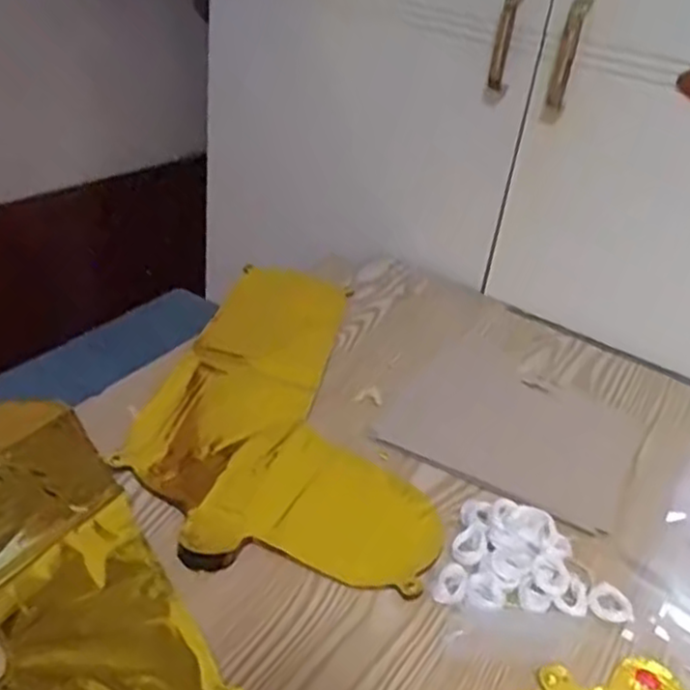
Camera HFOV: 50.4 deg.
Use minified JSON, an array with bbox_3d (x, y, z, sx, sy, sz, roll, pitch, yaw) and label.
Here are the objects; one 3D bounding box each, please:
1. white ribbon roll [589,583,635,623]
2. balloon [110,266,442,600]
[{"bbox_3d":[0.174,0.168,0.475,0.029,0.005,0.024,21,35,23],"label":"white ribbon roll"},{"bbox_3d":[-0.038,0.037,0.628,0.224,0.018,0.377,7,32,2],"label":"balloon"}]

